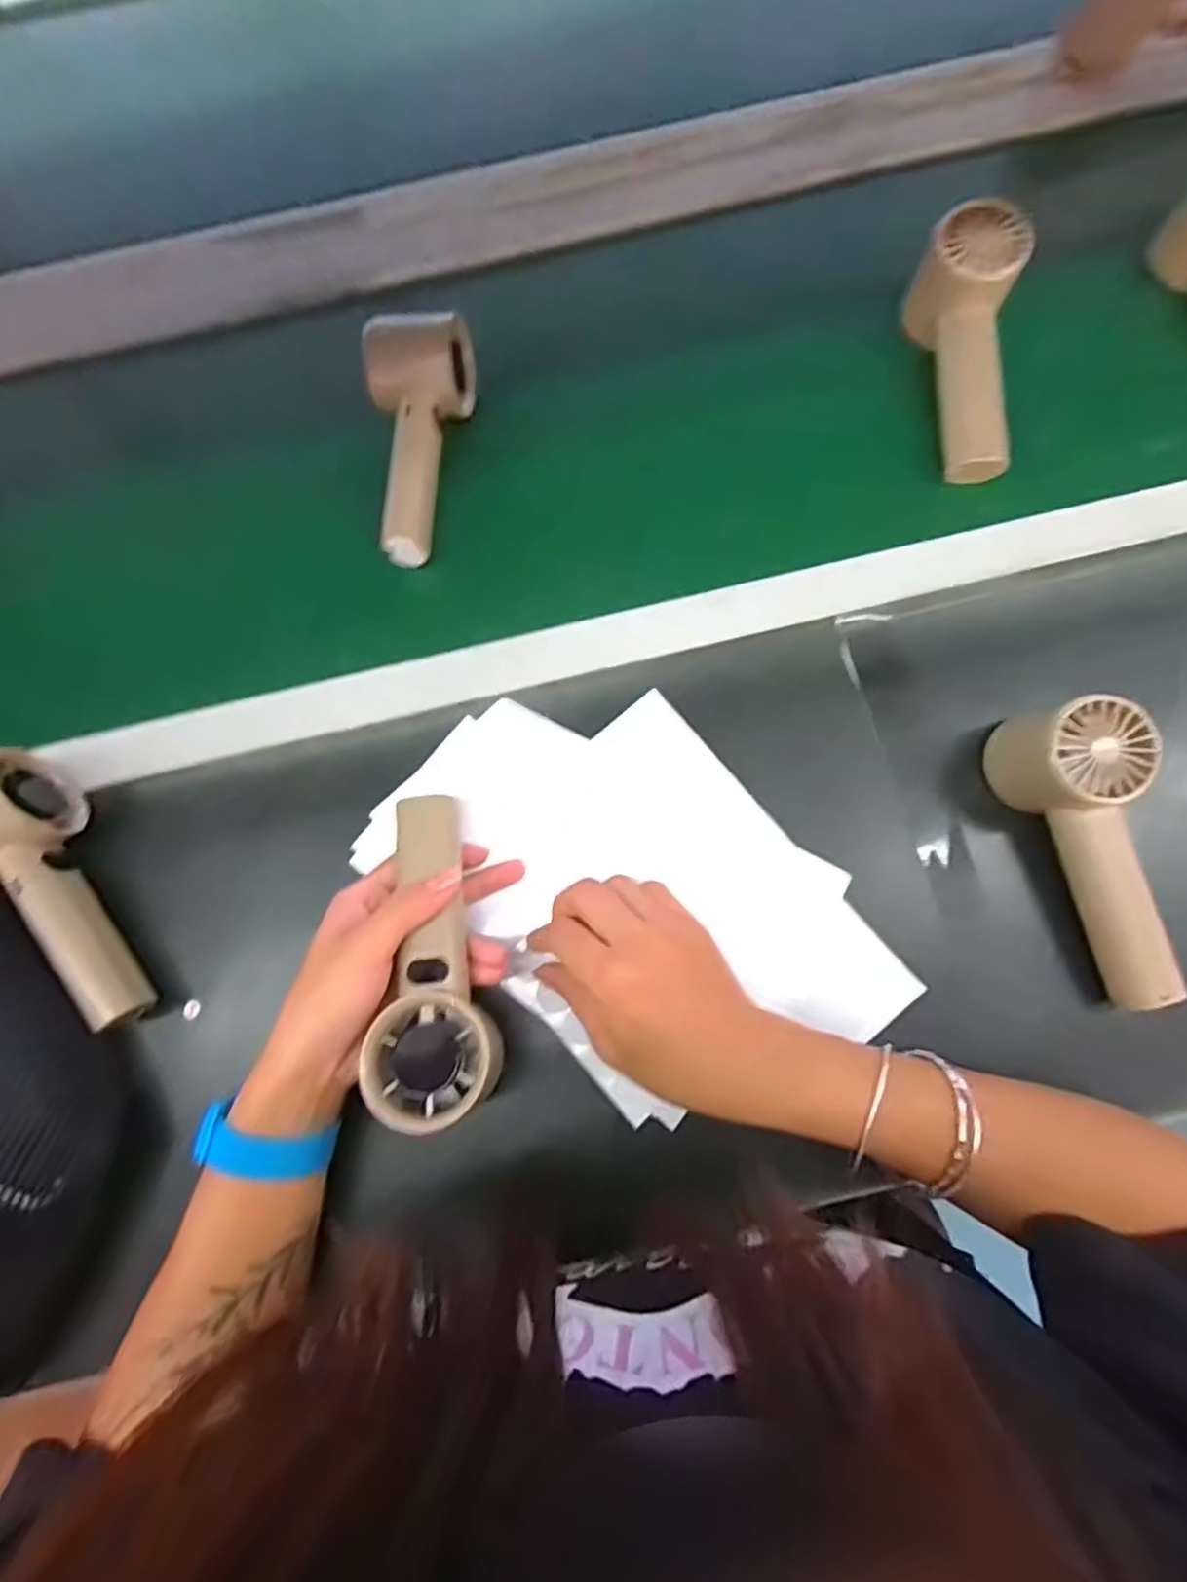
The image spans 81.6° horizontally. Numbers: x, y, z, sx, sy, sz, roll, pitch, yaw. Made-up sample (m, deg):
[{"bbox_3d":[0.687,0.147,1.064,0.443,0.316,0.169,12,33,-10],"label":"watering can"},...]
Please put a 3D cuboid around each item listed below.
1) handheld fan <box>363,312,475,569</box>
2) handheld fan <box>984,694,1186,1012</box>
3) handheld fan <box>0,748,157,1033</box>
[{"bbox_3d":[-0.106,-0.225,0.435,0.057,0.069,0.162,-6,75,0],"label":"handheld fan"},{"bbox_3d":[0.263,0.032,0.358,0.052,0.058,0.158,-16,87,-3],"label":"handheld fan"},{"bbox_3d":[-0.289,0.054,0.366,0.063,0.054,0.151,-42,77,-9],"label":"handheld fan"}]

